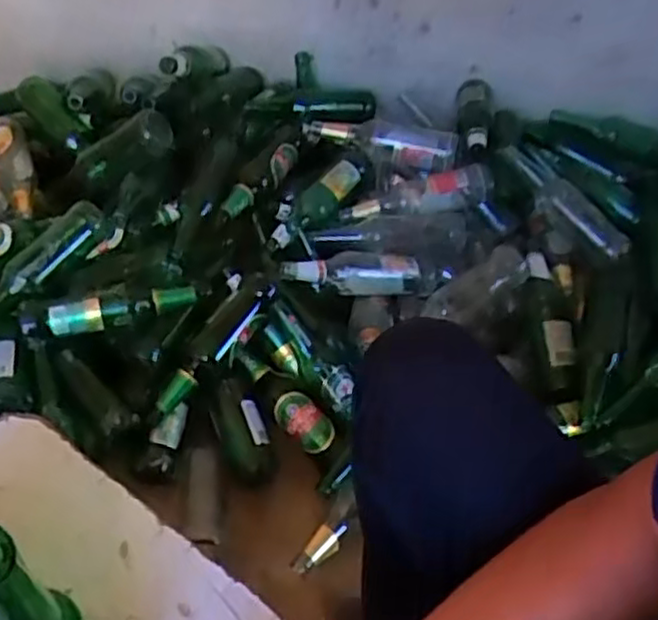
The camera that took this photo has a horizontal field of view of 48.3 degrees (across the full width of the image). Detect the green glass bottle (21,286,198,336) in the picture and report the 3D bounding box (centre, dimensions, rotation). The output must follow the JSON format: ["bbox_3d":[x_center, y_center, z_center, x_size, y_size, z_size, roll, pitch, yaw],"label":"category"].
[{"bbox_3d":[-0.312,0.000,1.057,0.244,0.053,0.060,-10,45,-16],"label":"green glass bottle"}]

